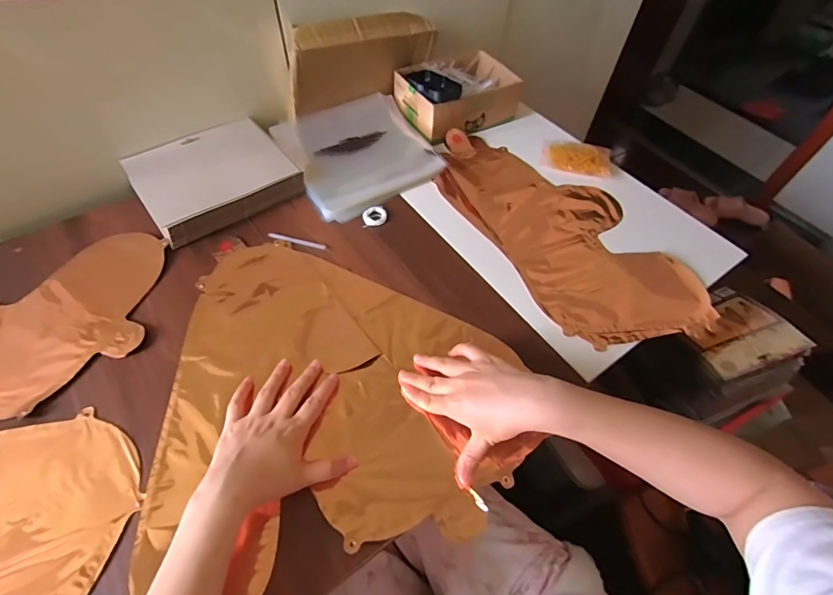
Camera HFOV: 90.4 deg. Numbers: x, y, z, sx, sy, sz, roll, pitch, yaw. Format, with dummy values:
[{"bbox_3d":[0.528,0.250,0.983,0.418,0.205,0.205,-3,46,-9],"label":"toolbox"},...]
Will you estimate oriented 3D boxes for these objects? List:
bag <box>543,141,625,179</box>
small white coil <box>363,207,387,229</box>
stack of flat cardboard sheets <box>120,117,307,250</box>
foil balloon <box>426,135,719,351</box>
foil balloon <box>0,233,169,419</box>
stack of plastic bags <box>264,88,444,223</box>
[{"bbox_3d":[0.268,-0.229,0.676,0.121,0.024,0.069,22,57,13],"label":"bag"},{"bbox_3d":[-0.060,-0.116,0.594,0.035,0.008,0.031,-10,56,-10],"label":"small white coil"},{"bbox_3d":[-0.290,-0.172,0.597,0.194,0.039,0.173,-34,63,-24],"label":"stack of flat cardboard sheets"},{"bbox_3d":[0.200,-0.109,0.600,0.217,0.031,0.435,-24,59,-18],"label":"foil balloon"},{"bbox_3d":[-0.512,0.051,0.449,0.427,0.005,0.214,-16,57,-13],"label":"foil balloon"},{"bbox_3d":[-0.090,-0.236,0.658,0.218,0.032,0.223,-27,60,-20],"label":"stack of plastic bags"}]

